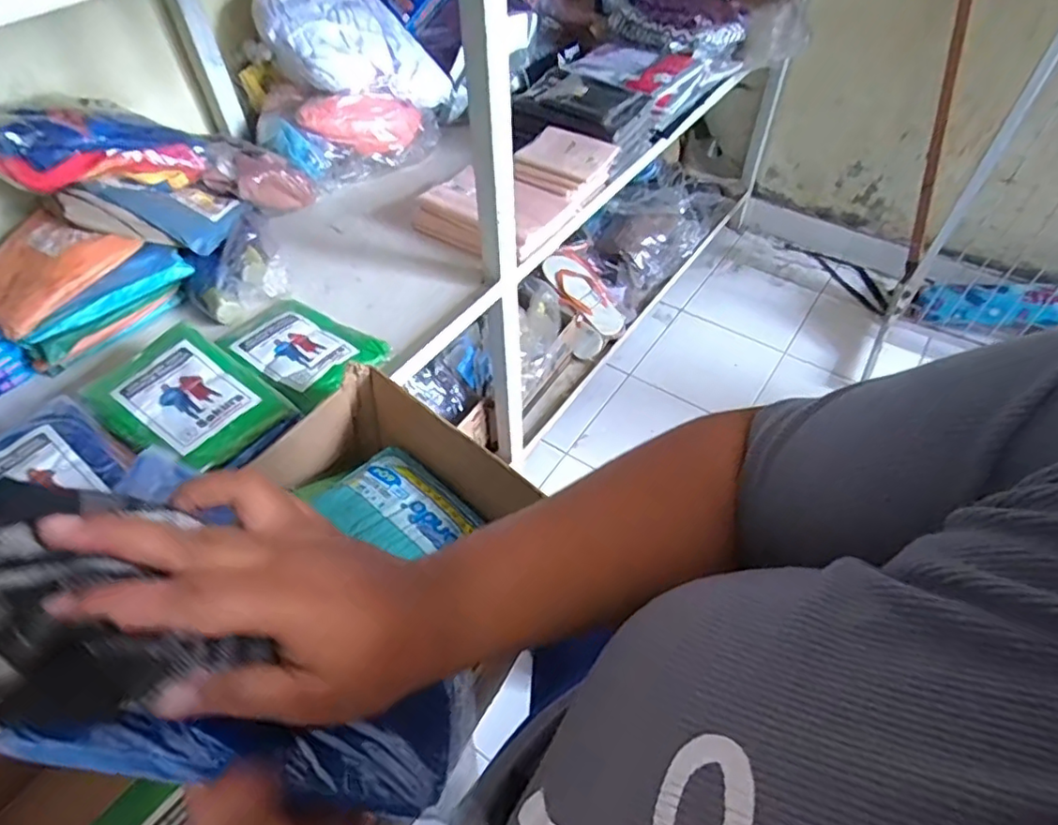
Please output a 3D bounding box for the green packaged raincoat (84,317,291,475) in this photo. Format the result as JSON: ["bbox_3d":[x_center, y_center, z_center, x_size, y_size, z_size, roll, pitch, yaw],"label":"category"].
[{"bbox_3d":[-0.387,-0.016,0.678,0.202,0.025,0.145,29,57,22],"label":"green packaged raincoat"}]

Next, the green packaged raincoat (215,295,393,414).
[{"bbox_3d":[-0.301,-0.085,0.783,0.195,0.026,0.143,27,56,21],"label":"green packaged raincoat"}]

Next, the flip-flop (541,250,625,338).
[{"bbox_3d":[0.141,-0.289,1.448,0.103,0.030,0.244,-39,85,-27],"label":"flip-flop"}]

